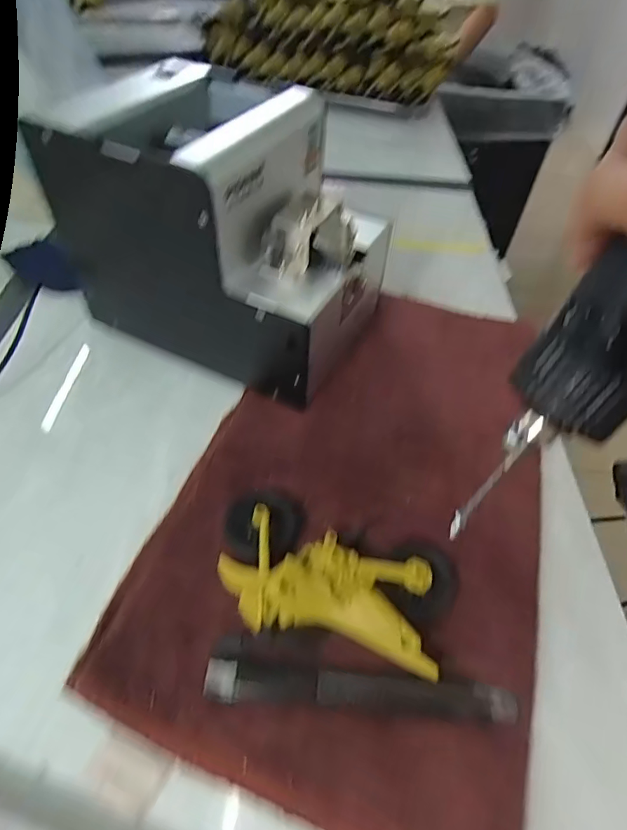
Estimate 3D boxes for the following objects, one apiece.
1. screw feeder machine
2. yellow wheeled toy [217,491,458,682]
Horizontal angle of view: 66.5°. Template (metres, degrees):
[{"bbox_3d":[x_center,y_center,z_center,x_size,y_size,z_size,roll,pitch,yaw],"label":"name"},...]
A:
[{"bbox_3d":[-0.050,-0.118,0.315,0.170,0.142,0.123,24,53,15],"label":"screw feeder machine"},{"bbox_3d":[0.007,0.078,0.234,0.117,0.017,0.065,17,51,10],"label":"yellow wheeled toy"}]

